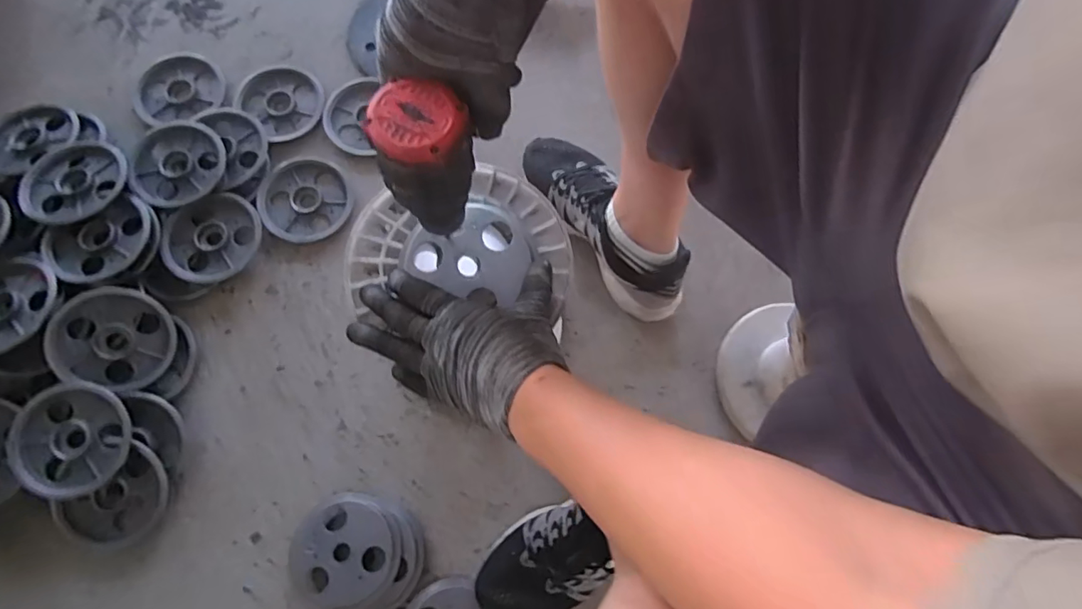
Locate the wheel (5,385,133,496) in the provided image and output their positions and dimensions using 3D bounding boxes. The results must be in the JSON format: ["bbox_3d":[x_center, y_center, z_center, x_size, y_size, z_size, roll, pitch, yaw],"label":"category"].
[{"bbox_3d":[-0.533,0.155,0.613,0.116,0.034,0.119,0,74,-1],"label":"wheel"}]

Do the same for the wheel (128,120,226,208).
[{"bbox_3d":[-0.482,-0.185,0.720,0.116,0.032,0.125,33,77,5],"label":"wheel"}]

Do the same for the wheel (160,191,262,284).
[{"bbox_3d":[-0.427,-0.088,0.704,0.115,0.026,0.118,1,76,-3],"label":"wheel"}]

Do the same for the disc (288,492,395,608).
[{"bbox_3d":[-0.224,0.275,0.604,0.113,0.009,0.115,0,64,-1],"label":"disc"}]

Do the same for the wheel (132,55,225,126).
[{"bbox_3d":[-0.522,-0.309,0.770,0.131,0.022,0.115,-11,77,-6],"label":"wheel"}]

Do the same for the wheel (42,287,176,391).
[{"bbox_3d":[-0.513,0.038,0.645,0.120,0.014,0.116,4,81,-28],"label":"wheel"}]

